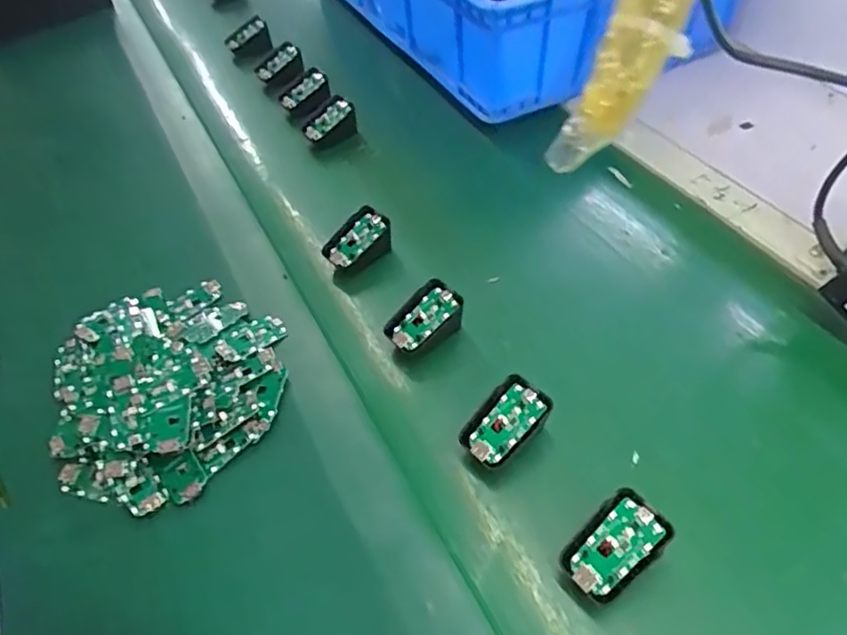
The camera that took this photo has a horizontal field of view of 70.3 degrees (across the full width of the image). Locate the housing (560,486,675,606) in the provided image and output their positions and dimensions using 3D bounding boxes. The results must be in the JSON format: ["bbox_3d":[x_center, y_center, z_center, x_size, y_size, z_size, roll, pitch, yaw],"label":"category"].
[{"bbox_3d":[0.124,0.148,0.389,0.069,0.009,0.043,-42,60,-4],"label":"housing"}]

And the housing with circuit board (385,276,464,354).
[{"bbox_3d":[0.000,0.002,0.530,0.066,0.034,0.044,-29,53,-18],"label":"housing with circuit board"}]

